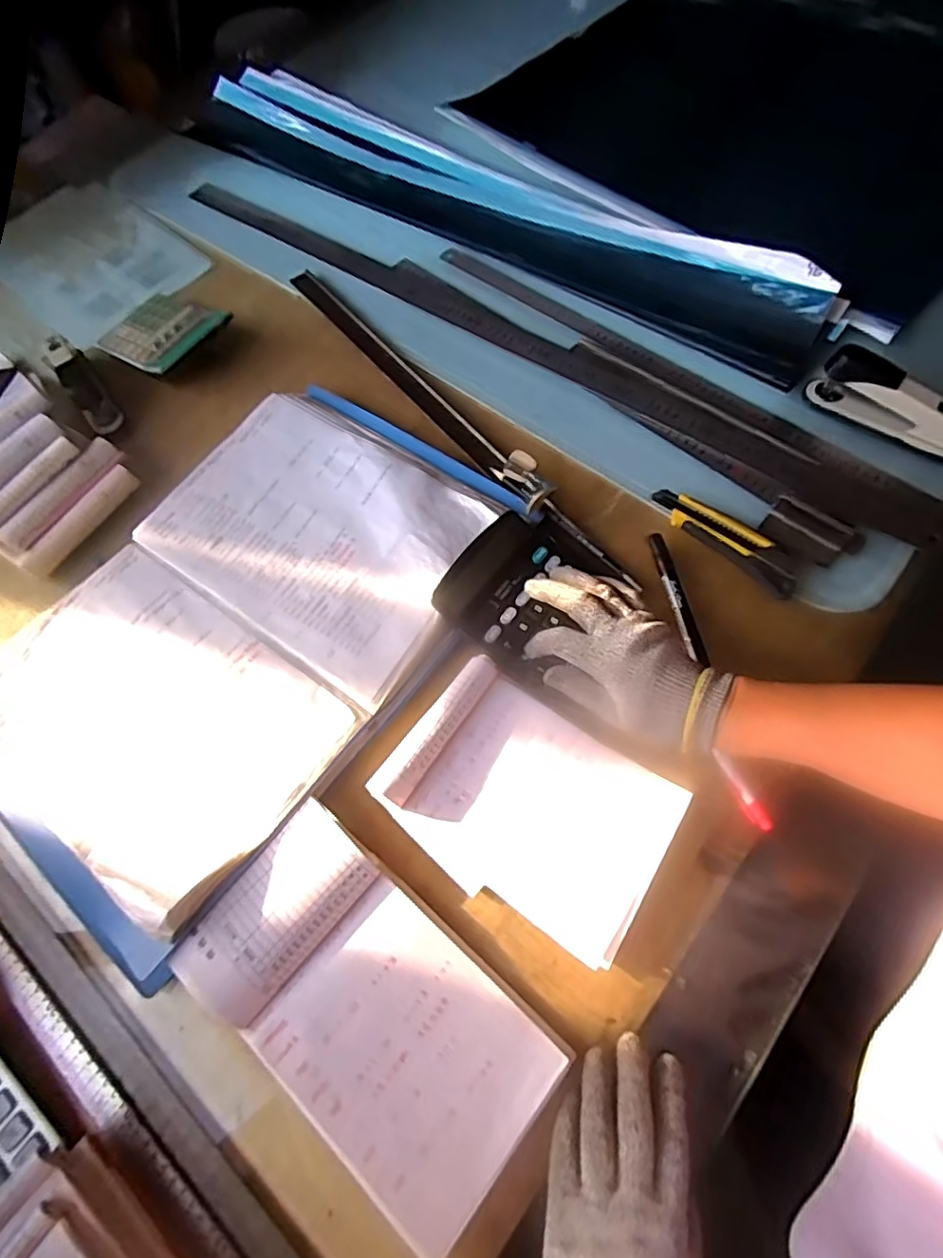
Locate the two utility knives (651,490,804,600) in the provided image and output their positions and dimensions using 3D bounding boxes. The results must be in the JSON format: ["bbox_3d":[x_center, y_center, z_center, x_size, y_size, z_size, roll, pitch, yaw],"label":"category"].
[{"bbox_3d":[0.231,-0.082,0.545,0.146,0.023,0.040,39,73,17],"label":"two utility knives"}]

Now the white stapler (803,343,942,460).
[{"bbox_3d":[0.409,-0.218,0.574,0.148,0.058,0.025,36,72,16],"label":"white stapler"}]

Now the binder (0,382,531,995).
[{"bbox_3d":[-0.201,-0.014,0.532,0.305,0.042,0.486,32,71,15],"label":"binder"}]

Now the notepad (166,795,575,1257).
[{"bbox_3d":[-0.072,0.258,0.409,0.248,0.033,0.138,38,73,17],"label":"notepad"}]

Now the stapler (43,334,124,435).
[{"bbox_3d":[-0.433,-0.279,0.656,0.038,0.047,0.143,-35,69,-12],"label":"stapler"}]

